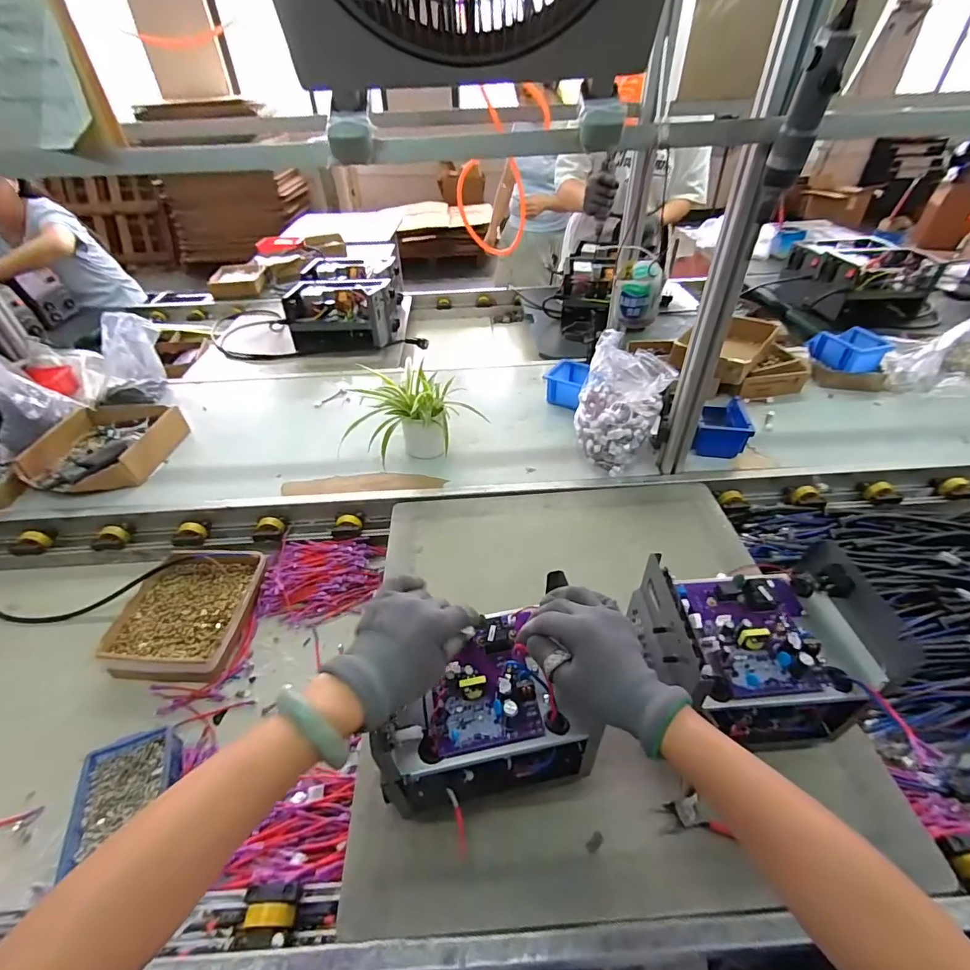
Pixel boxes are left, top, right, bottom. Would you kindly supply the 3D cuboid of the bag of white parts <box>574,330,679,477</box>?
[{"bbox_3d":[0.254,-0.145,0.897,0.156,0.202,0.144,27,49,29],"label":"bag of white parts"}]

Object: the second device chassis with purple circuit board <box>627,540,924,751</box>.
[{"bbox_3d":[0.297,0.179,0.516,0.225,0.149,0.160,-3,41,-1],"label":"second device chassis with purple circuit board"}]

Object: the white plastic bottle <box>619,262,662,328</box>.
[{"bbox_3d":[0.220,-0.274,0.662,0.063,0.076,0.059,11,43,15],"label":"white plastic bottle"}]

